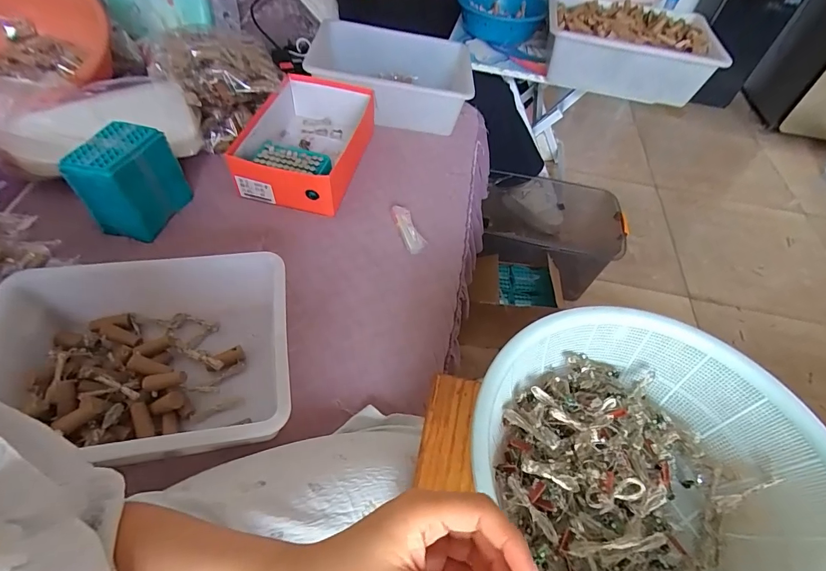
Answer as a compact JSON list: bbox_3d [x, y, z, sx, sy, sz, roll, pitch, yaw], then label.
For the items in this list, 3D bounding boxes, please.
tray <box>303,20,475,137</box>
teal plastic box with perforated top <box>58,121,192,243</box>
[{"bbox_3d":[-0.063,-0.512,0.994,0.408,0.125,0.323,4,51,-3],"label":"tray"},{"bbox_3d":[-0.456,-0.174,0.667,0.107,0.131,0.132,10,51,2],"label":"teal plastic box with perforated top"}]

